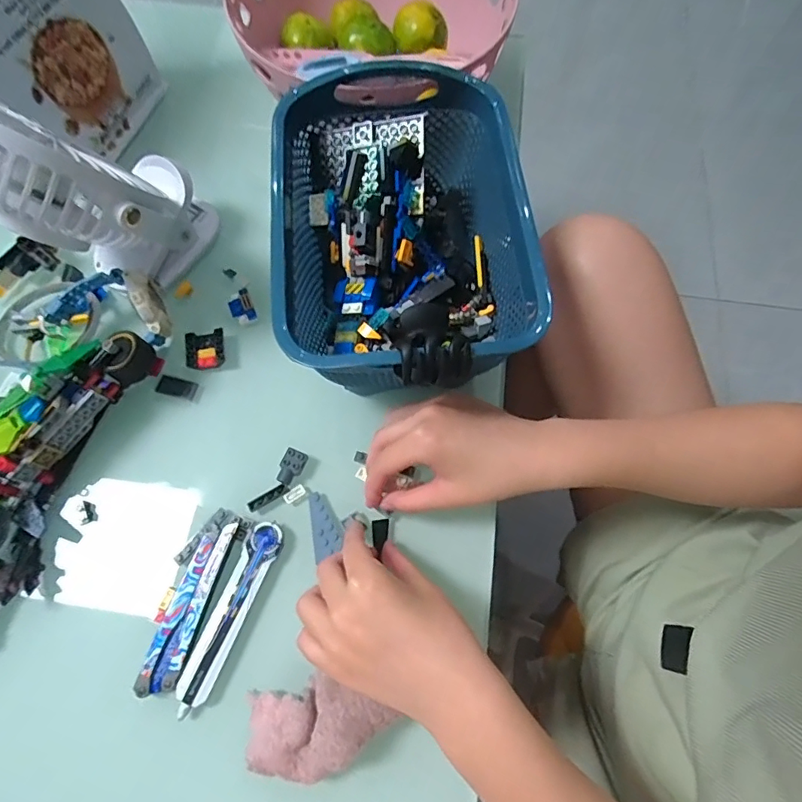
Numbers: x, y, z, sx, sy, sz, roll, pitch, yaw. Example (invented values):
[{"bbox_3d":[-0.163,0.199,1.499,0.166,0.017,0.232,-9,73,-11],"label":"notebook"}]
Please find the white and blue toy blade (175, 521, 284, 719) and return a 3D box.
[{"bbox_3d":[-0.115,0.144,0.336,0.023,0.011,0.124,19,70,8],"label":"white and blue toy blade"}]

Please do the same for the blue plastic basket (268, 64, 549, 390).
[{"bbox_3d":[0.002,-0.114,0.375,0.164,0.113,0.251,-3,68,-1],"label":"blue plastic basket"}]

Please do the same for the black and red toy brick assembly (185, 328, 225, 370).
[{"bbox_3d":[-0.163,-0.043,0.414,0.032,0.010,0.032,-7,68,-3],"label":"black and red toy brick assembly"}]

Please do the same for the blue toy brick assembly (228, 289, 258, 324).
[{"bbox_3d":[-0.138,-0.082,0.428,0.019,0.005,0.033,-22,70,-8],"label":"blue toy brick assembly"}]

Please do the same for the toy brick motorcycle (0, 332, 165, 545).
[{"bbox_3d":[-0.260,0.020,0.357,0.052,0.066,0.181,31,72,12],"label":"toy brick motorcycle"}]

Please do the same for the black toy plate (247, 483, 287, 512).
[{"bbox_3d":[-0.100,0.072,0.370,0.030,0.006,0.009,-33,72,-12],"label":"black toy plate"}]

